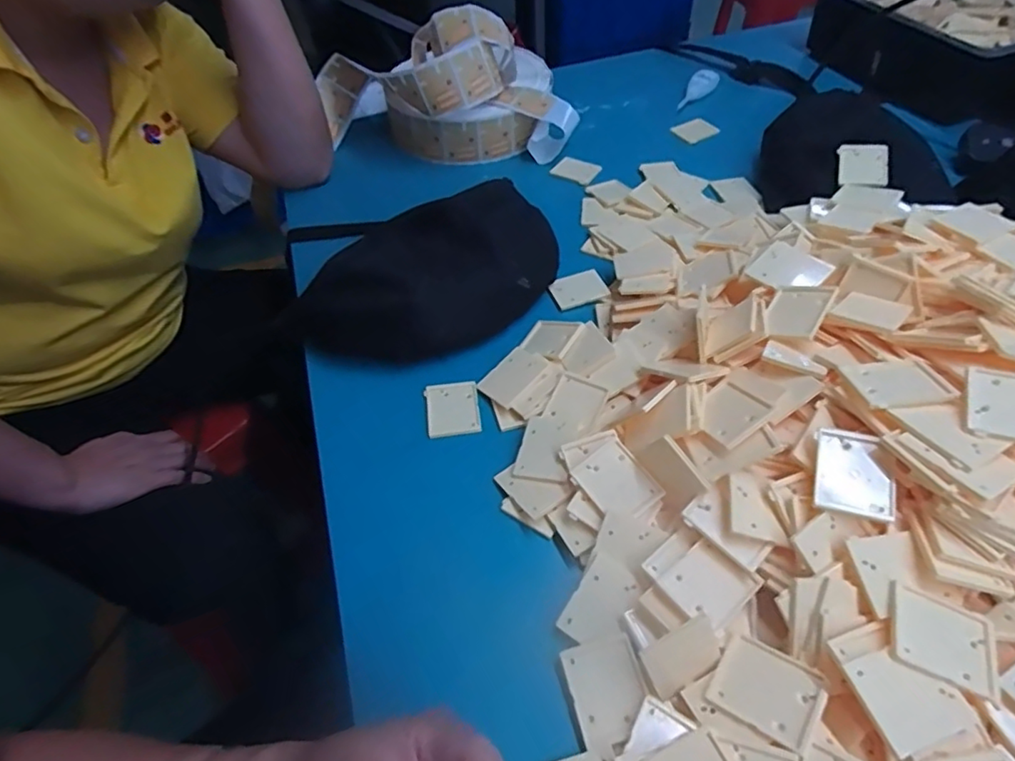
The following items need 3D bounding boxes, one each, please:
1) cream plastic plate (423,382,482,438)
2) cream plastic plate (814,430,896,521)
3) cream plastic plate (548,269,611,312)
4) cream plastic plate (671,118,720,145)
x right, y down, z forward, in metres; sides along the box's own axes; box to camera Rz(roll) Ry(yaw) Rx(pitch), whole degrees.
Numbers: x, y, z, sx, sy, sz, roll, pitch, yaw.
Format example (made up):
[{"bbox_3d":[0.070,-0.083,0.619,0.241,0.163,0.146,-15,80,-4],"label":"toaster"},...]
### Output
[{"bbox_3d":[-0.045,0.023,0.464,0.043,0.006,0.050,-9,48,-3],"label":"cream plastic plate"},{"bbox_3d":[0.202,0.054,0.333,0.041,0.007,0.048,12,63,8],"label":"cream plastic plate"},{"bbox_3d":[0.069,-0.089,0.555,0.057,0.007,0.041,-19,50,-13],"label":"cream plastic plate"},{"bbox_3d":[0.245,-0.327,0.748,0.053,0.005,0.039,-32,71,-17],"label":"cream plastic plate"}]

